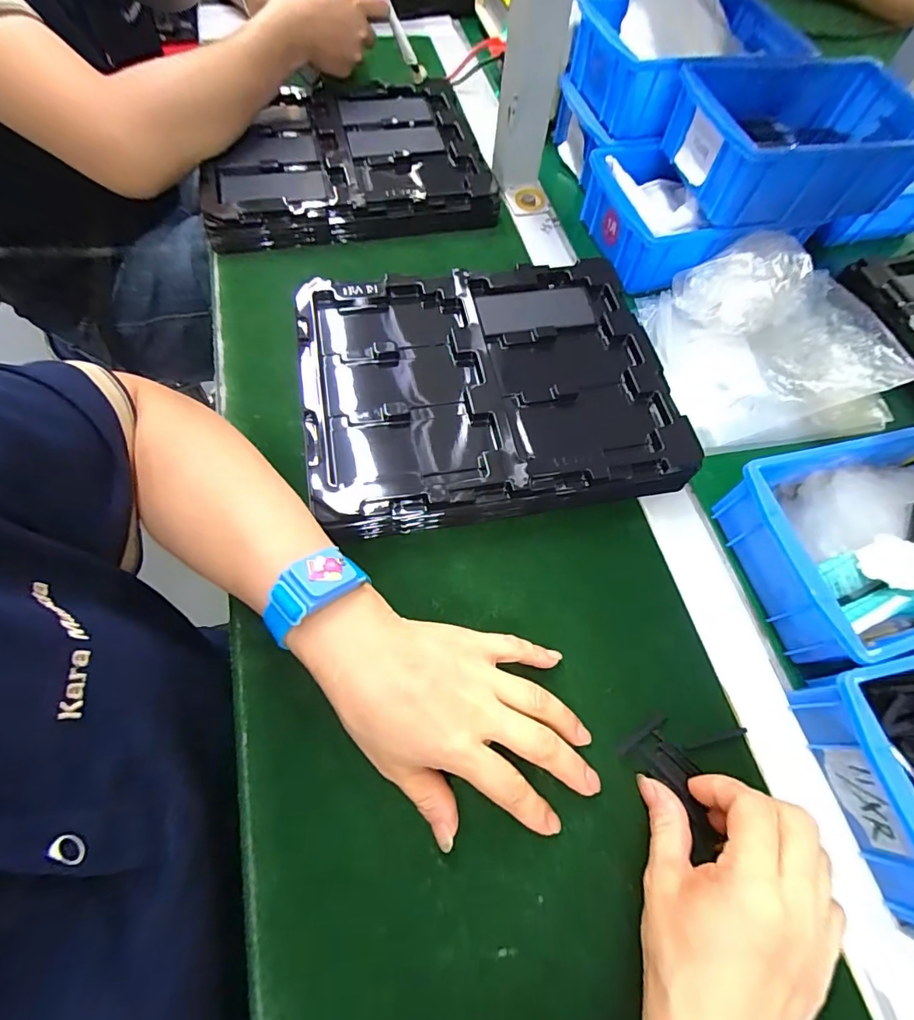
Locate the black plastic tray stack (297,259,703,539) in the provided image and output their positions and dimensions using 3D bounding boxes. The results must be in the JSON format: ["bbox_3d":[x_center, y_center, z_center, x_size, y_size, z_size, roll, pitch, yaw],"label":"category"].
[{"bbox_3d":[0.021,-0.096,0.386,0.271,0.041,0.215,-10,67,-7],"label":"black plastic tray stack"}]

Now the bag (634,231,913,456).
[{"bbox_3d":[0.283,-0.151,0.422,0.220,0.066,0.178,-12,67,-8],"label":"bag"}]

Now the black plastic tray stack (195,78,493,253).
[{"bbox_3d":[-0.120,-0.373,0.518,0.283,0.037,0.224,-12,67,-8],"label":"black plastic tray stack"}]

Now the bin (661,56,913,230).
[{"bbox_3d":[0.293,-0.323,0.426,0.196,0.061,0.128,-9,65,-8],"label":"bin"}]

